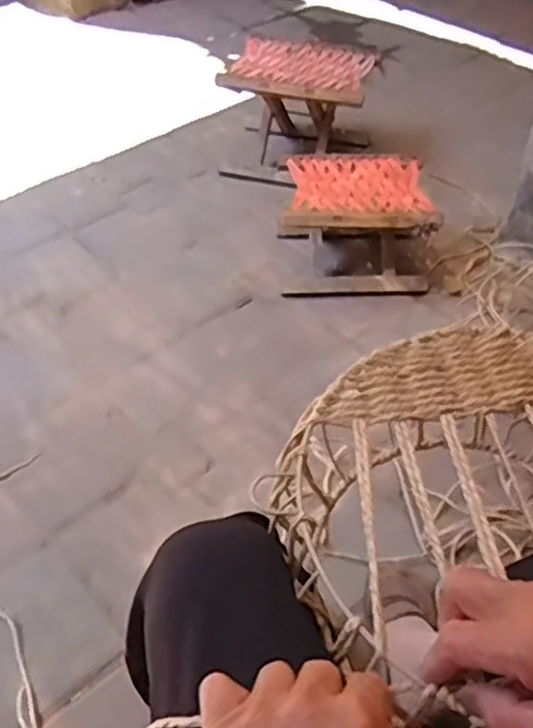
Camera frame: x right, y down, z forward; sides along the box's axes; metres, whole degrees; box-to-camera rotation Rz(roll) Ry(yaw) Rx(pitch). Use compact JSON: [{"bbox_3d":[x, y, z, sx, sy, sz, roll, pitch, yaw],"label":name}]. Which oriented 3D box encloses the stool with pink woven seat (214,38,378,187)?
[{"bbox_3d":[0.074,-0.577,1.684,0.312,0.233,0.281,13,47,10],"label":"stool with pink woven seat"}]

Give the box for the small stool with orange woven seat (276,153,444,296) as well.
[{"bbox_3d":[0.167,-0.267,1.420,0.276,0.194,0.228,-1,46,-4],"label":"small stool with orange woven seat"}]

